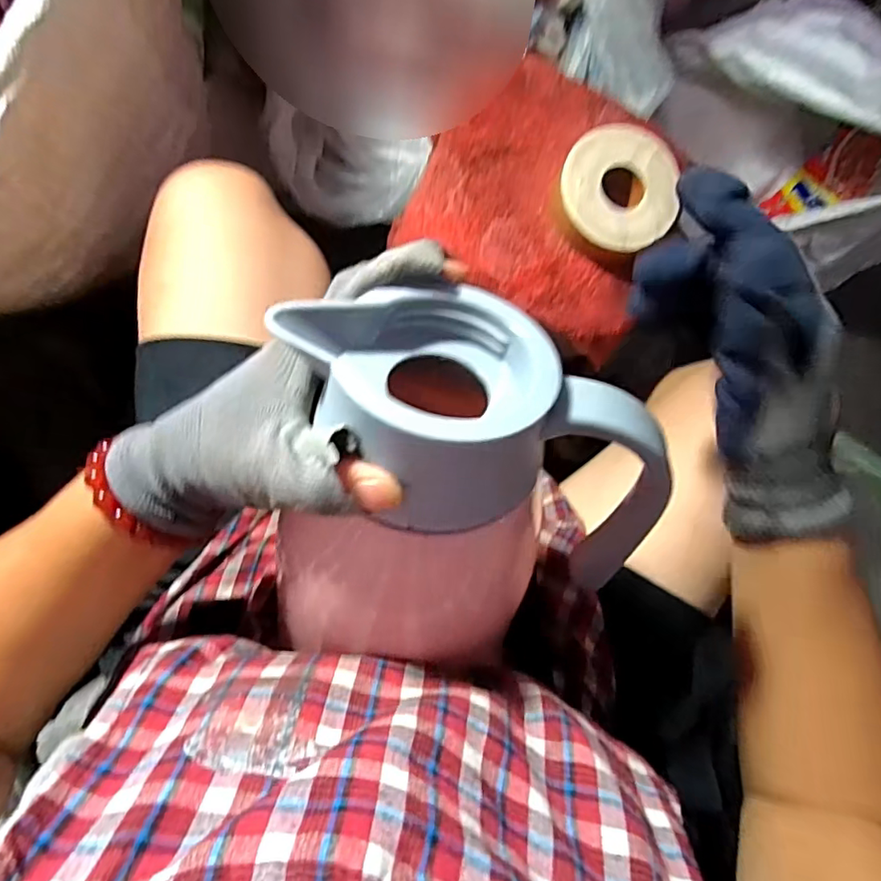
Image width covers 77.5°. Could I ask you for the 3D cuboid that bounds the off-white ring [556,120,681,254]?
[{"bbox_3d":[0.144,-0.204,0.455,0.097,0.036,0.102,0,87,-9],"label":"off-white ring"}]

